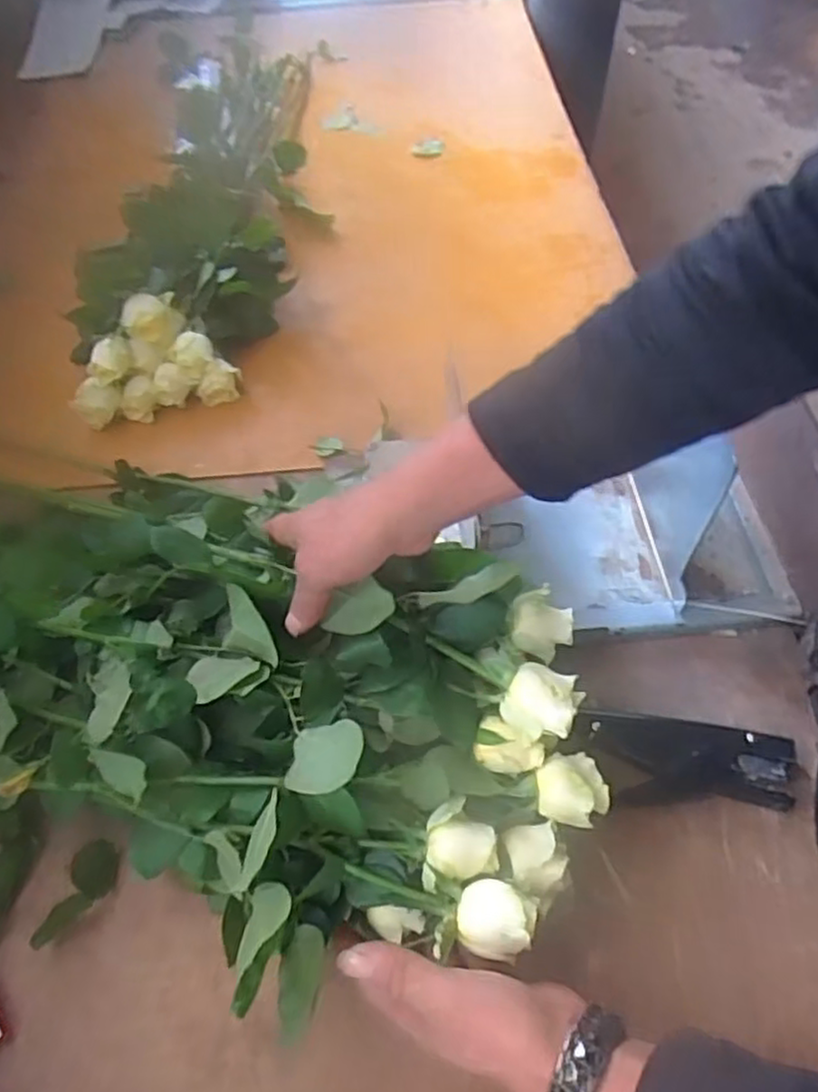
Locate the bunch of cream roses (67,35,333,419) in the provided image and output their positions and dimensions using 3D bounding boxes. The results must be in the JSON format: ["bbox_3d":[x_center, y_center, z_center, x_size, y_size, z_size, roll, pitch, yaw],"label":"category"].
[{"bbox_3d":[-0.245,-0.466,0.881,0.264,0.101,0.756,0,59,1],"label":"bunch of cream roses"}]

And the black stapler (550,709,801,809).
[{"bbox_3d":[0.197,0.158,0.523,0.163,0.025,0.062,1,59,2],"label":"black stapler"}]

